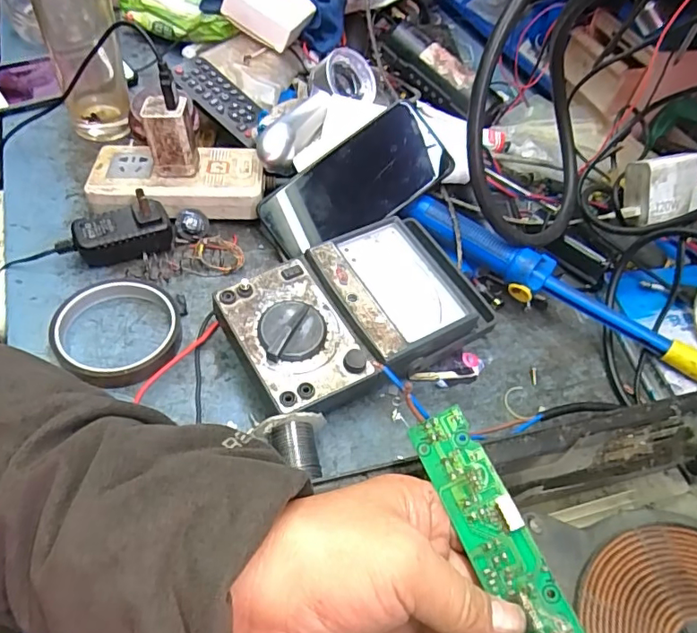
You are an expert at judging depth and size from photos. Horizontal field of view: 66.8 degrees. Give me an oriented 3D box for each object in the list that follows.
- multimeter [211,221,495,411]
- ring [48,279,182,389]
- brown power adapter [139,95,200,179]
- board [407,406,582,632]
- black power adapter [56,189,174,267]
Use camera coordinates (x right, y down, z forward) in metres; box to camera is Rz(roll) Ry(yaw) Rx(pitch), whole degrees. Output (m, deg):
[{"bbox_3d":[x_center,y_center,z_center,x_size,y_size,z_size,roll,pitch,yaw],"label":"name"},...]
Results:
[{"bbox_3d":[0.009,-0.003,0.396,0.193,0.048,0.115,-22,56,-24],"label":"multimeter"},{"bbox_3d":[-0.166,0.010,0.384,0.085,0.021,0.099,-15,52,-20],"label":"ring"},{"bbox_3d":[-0.148,-0.147,0.442,0.037,0.060,0.031,-9,50,-15],"label":"brown power adapter"},{"bbox_3d":[0.066,0.100,0.249,0.030,0.007,0.116,-27,62,4],"label":"board"},{"bbox_3d":[-0.190,-0.070,0.429,0.086,0.042,0.050,-13,51,-19],"label":"black power adapter"}]

